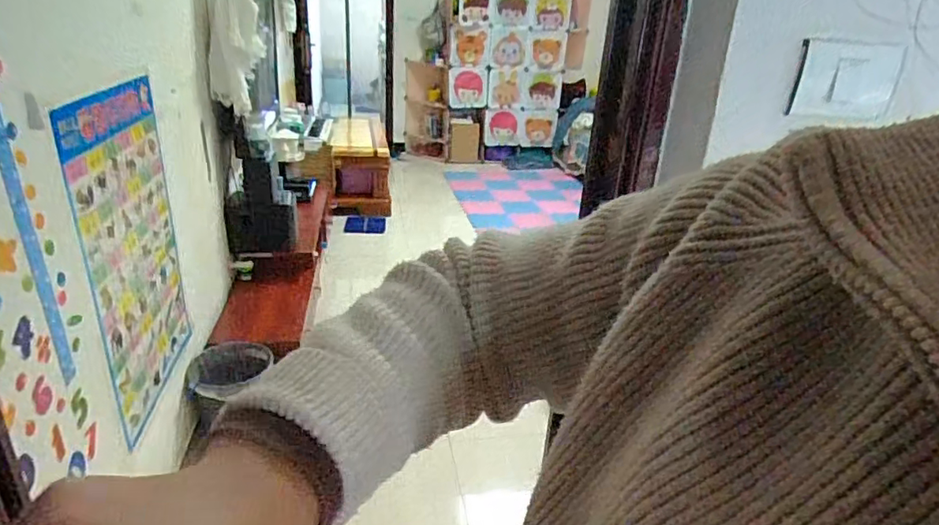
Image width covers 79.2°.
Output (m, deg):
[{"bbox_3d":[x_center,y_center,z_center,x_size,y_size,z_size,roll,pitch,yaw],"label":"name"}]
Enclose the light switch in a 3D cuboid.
[{"bbox_3d":[0.381,-0.183,0.572,0.103,0.070,0.007,1,24,-6],"label":"light switch"}]

